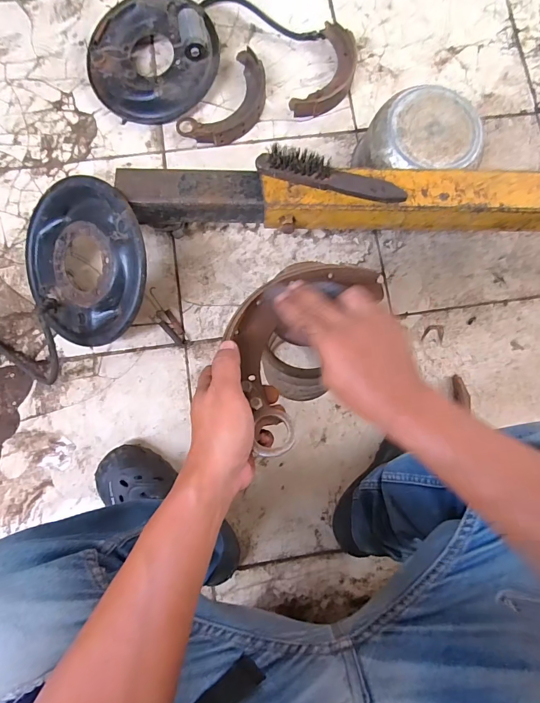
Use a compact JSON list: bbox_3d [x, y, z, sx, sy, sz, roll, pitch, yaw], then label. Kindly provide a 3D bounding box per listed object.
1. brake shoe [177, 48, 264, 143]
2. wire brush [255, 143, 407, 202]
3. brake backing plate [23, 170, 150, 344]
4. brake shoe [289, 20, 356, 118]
[{"bbox_3d":[-0.079,-0.507,0.793,0.115,0.034,0.219,40,83,4],"label":"brake shoe"},{"bbox_3d":[0.094,-0.266,0.586,0.229,0.036,0.035,14,81,0],"label":"wire brush"},{"bbox_3d":[-0.311,-0.146,0.651,0.262,0.038,0.259,4,101,24],"label":"brake backing plate"},{"bbox_3d":[0.125,-0.585,0.810,0.103,0.037,0.220,24,82,2],"label":"brake shoe"}]

